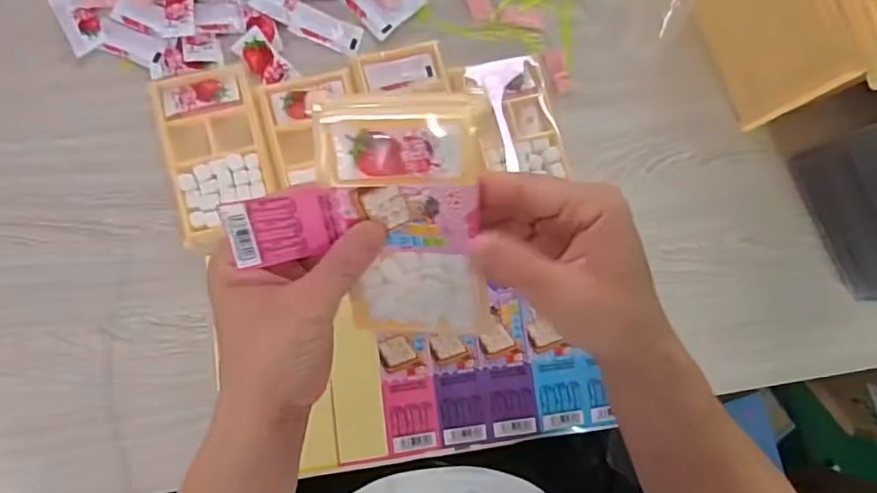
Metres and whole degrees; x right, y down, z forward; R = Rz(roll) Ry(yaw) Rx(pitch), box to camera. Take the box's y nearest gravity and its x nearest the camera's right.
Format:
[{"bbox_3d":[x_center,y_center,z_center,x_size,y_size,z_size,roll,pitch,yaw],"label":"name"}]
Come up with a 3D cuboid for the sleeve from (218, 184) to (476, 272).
[{"bbox_3d":[-0.041,-0.010,0.274,0.117,0.011,0.037,-3,121,5],"label":"sleeve"}]

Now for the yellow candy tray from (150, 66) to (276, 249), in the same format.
[{"bbox_3d":[-0.172,-0.073,0.449,0.076,0.012,0.135,-13,85,-9],"label":"yellow candy tray"}]

